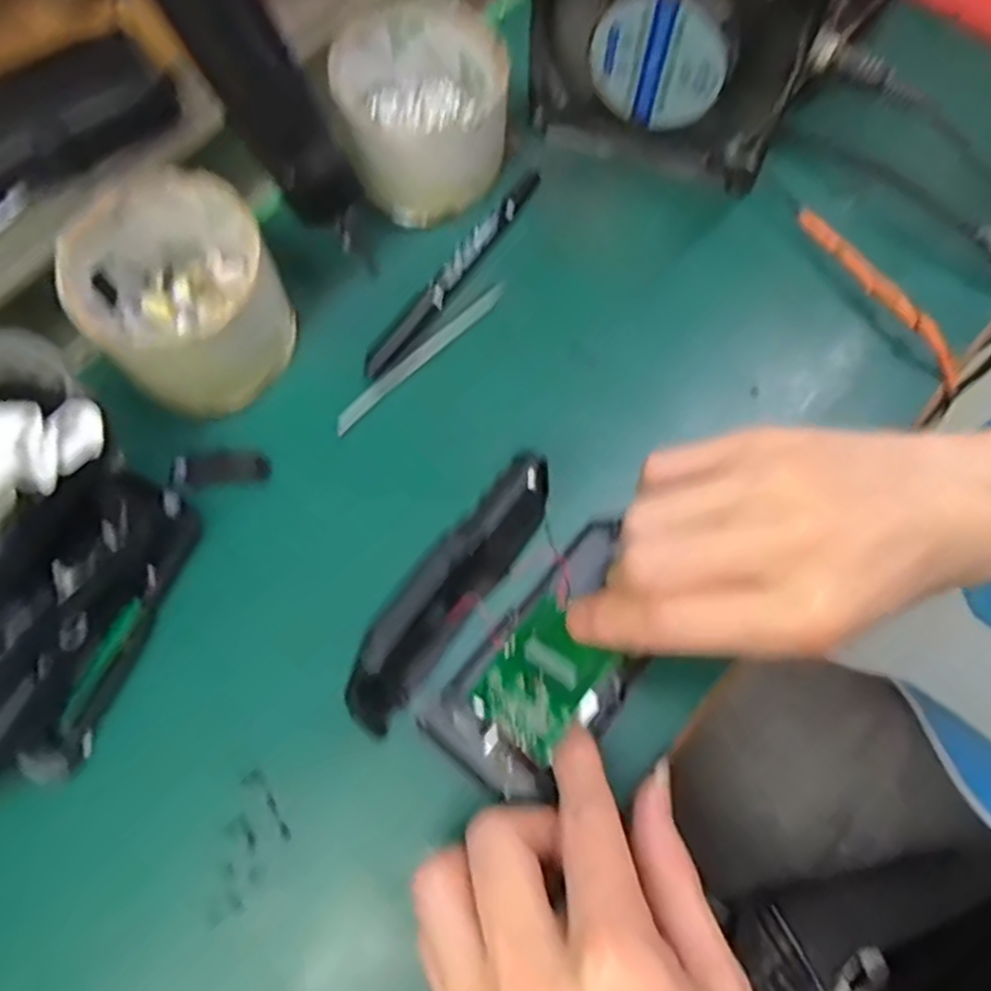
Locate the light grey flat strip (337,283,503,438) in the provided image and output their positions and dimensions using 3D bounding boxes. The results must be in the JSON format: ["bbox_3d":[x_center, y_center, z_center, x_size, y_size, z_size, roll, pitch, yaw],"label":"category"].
[{"bbox_3d":[-0.035,-0.066,0.351,0.105,0.004,0.009,-43,90,-16],"label":"light grey flat strip"}]

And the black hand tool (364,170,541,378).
[{"bbox_3d":[-0.019,-0.111,0.359,0.012,0.007,0.137,35,76,8],"label":"black hand tool"}]

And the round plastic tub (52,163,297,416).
[{"bbox_3d":[-0.135,-0.088,0.324,0.079,0.054,0.091,-23,72,-7],"label":"round plastic tub"}]

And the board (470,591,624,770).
[{"bbox_3d":[0.018,0.067,0.283,0.041,0.004,0.054,28,69,35],"label":"board"}]

